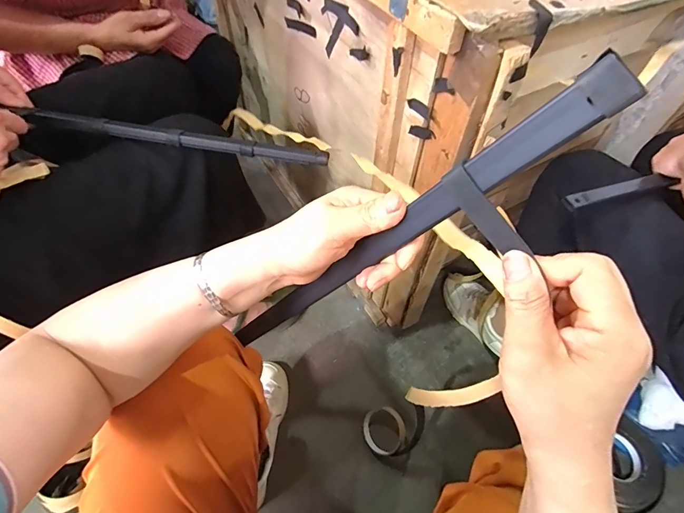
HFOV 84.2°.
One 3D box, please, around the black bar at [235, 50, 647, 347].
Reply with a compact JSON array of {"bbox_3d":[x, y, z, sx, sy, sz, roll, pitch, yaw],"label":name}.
[{"bbox_3d":[0.005,0.008,0.285,0.018,0.384,0.013,27,51,-23],"label":"black bar"}]

